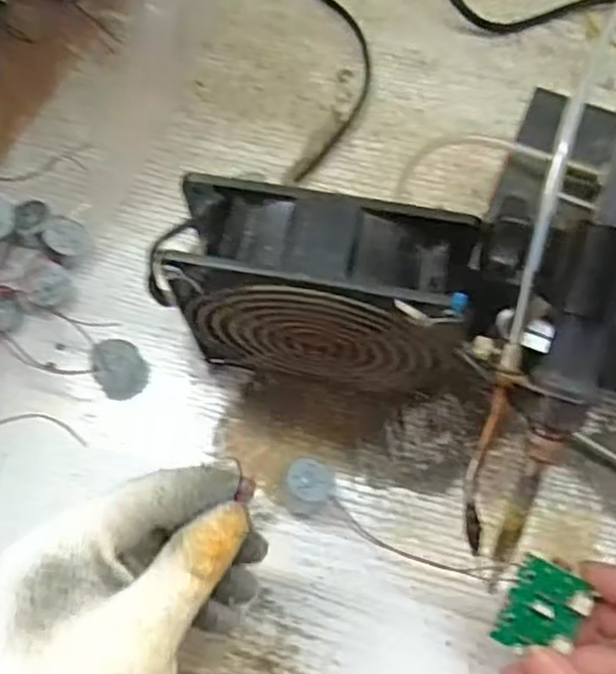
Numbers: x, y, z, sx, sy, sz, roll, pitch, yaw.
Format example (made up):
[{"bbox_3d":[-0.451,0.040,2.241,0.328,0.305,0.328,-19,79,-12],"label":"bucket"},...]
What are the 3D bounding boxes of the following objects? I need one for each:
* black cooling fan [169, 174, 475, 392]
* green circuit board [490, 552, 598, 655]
[{"bbox_3d":[0.006,-0.013,0.312,0.119,0.120,0.049,12,69,6],"label":"black cooling fan"},{"bbox_3d":[0.097,0.114,0.285,0.029,0.006,0.038,25,87,19],"label":"green circuit board"}]

